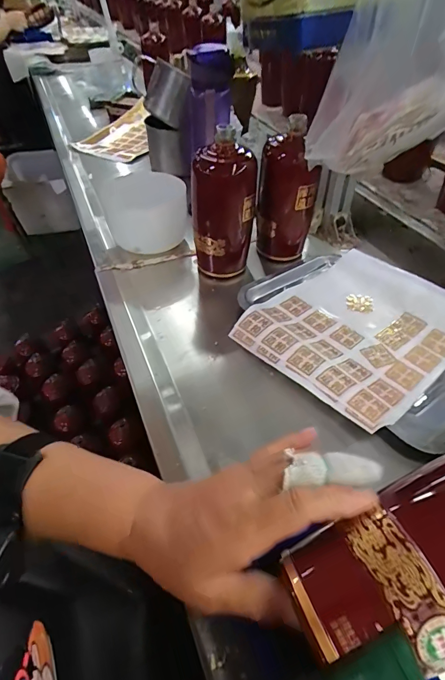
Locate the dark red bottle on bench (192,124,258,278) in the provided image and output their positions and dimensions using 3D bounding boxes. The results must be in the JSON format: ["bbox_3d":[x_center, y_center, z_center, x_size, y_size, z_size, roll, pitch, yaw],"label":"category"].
[{"bbox_3d":[0.002,-0.175,0.508,0.086,0.173,0.072,-3,47,-1],"label":"dark red bottle on bench"}]

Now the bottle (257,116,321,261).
[{"bbox_3d":[0.093,-0.206,0.535,0.069,0.171,0.065,-26,51,-21],"label":"bottle"}]

